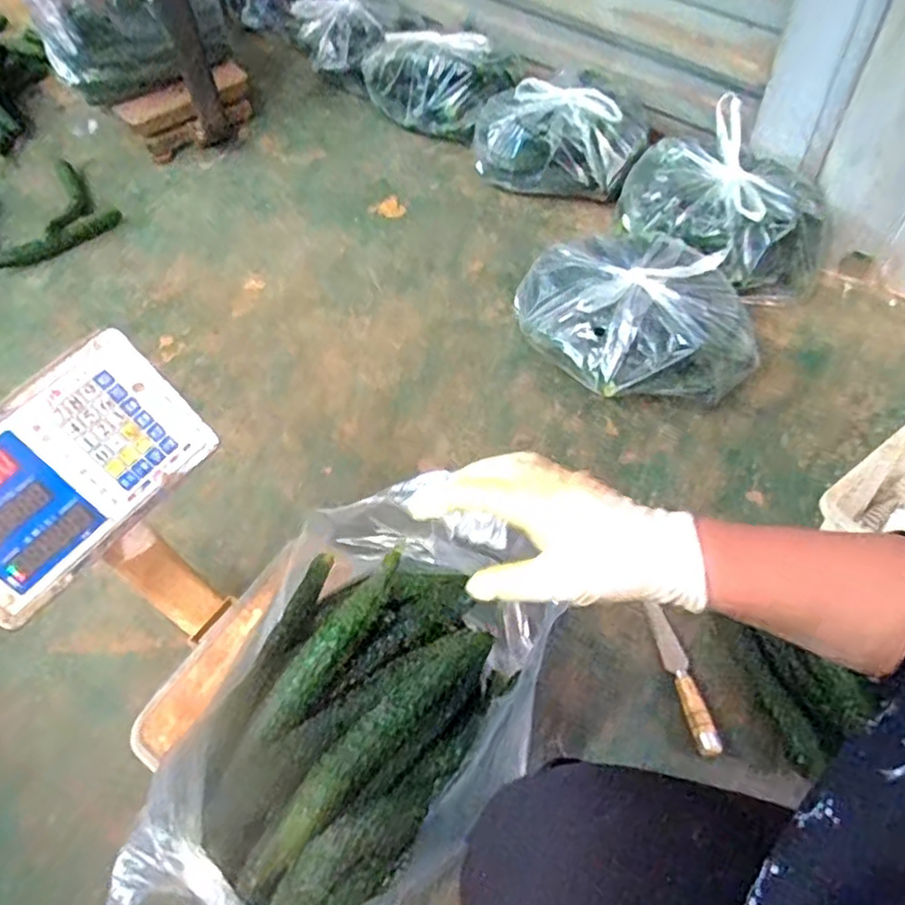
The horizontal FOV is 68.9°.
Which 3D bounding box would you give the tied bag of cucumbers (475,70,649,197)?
[{"bbox_3d":[0.197,-0.592,1.270,0.330,0.180,0.198,29,63,22],"label":"tied bag of cucumbers"}]

